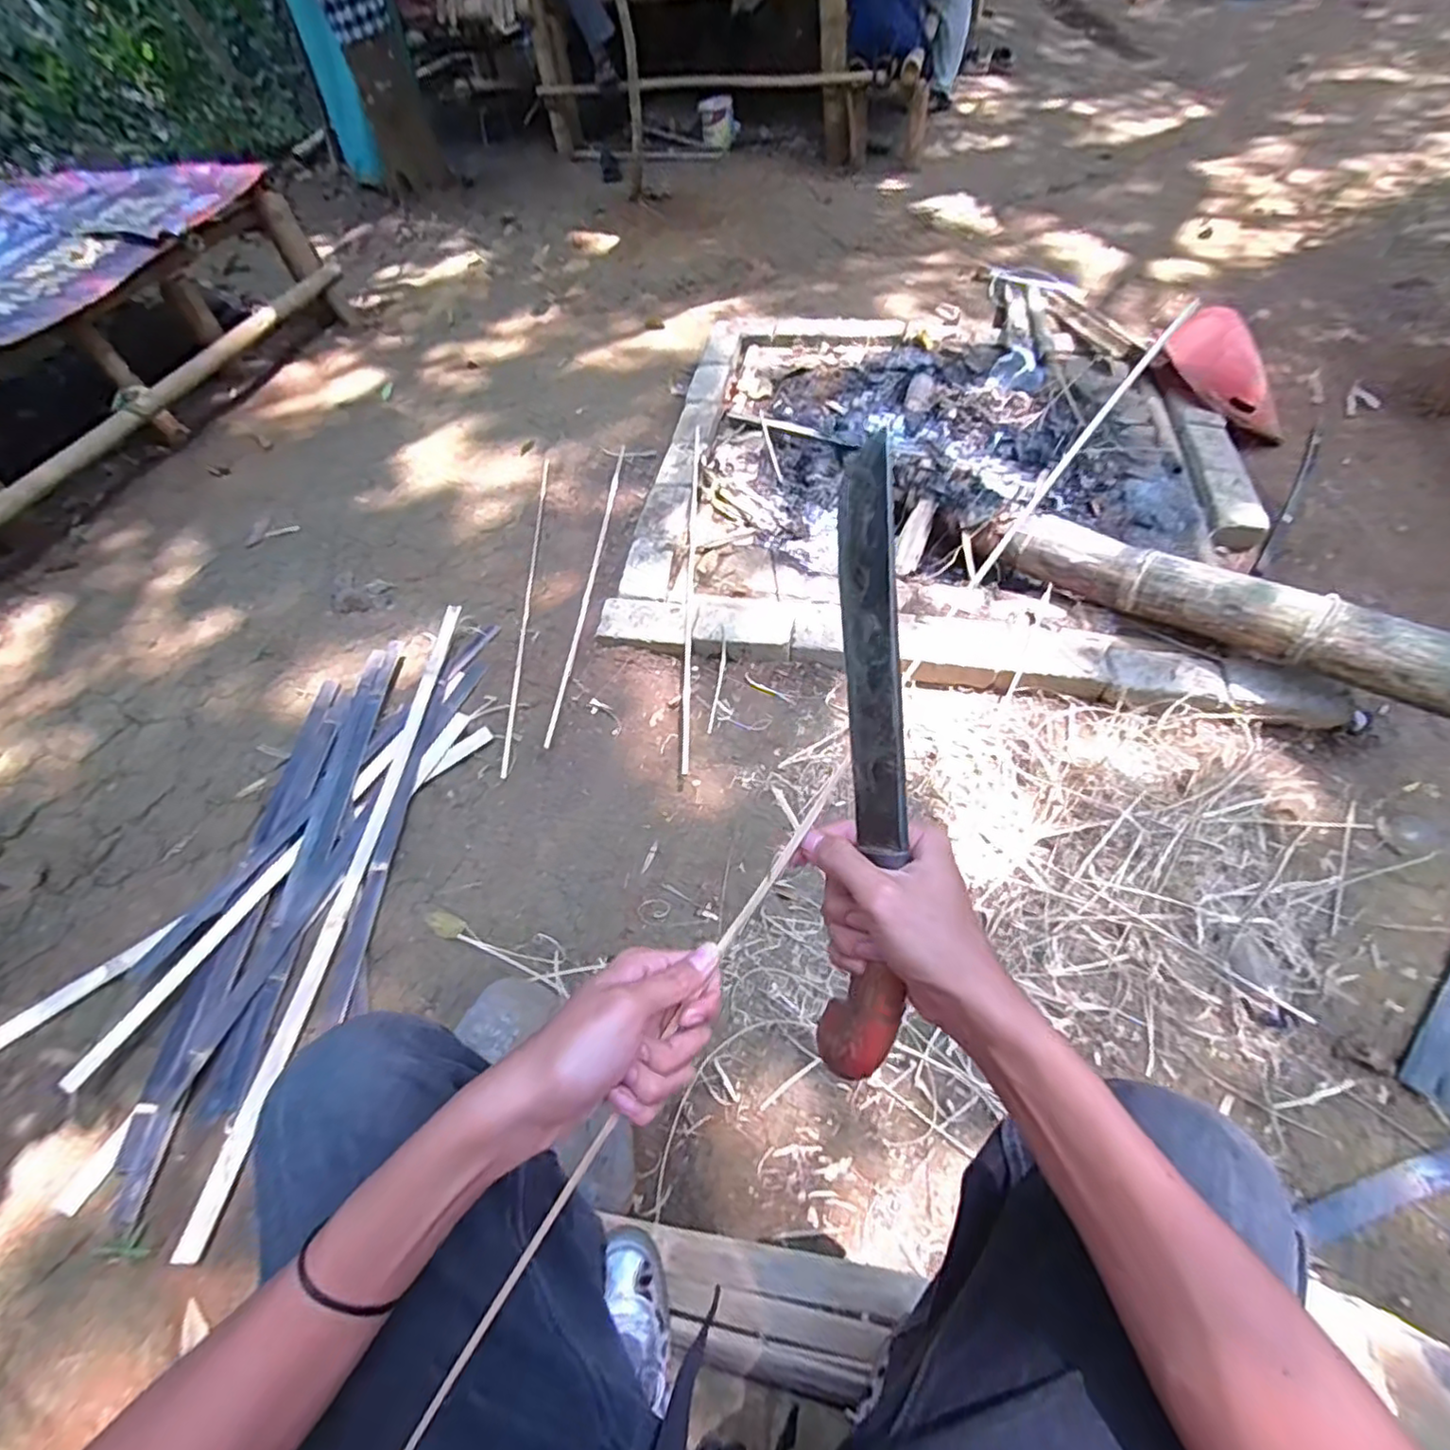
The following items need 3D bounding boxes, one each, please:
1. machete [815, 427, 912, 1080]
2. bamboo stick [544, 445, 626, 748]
[{"bbox_3d":[0.075,0.024,0.348,0.038,0.029,0.332,0,92,5],"label":"machete"},{"bbox_3d":[-0.328,-0.398,1.612,0.024,0.016,1.081,0,54,4],"label":"bamboo stick"}]

